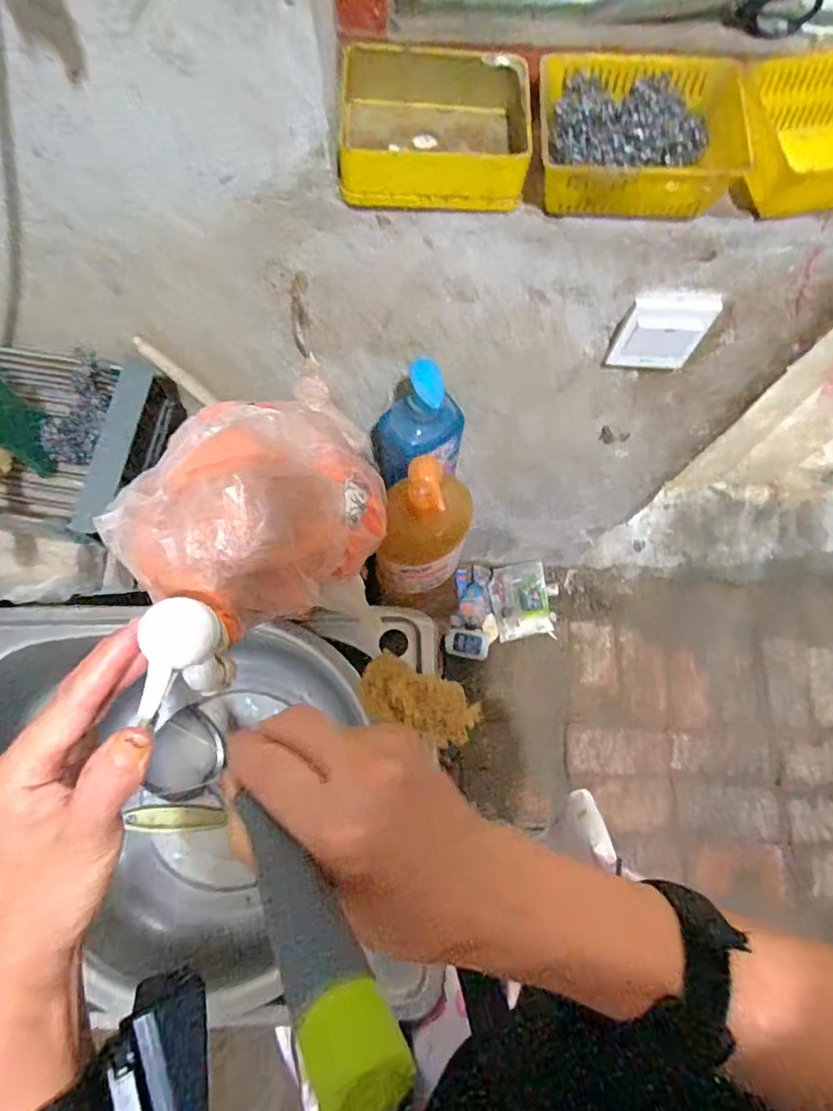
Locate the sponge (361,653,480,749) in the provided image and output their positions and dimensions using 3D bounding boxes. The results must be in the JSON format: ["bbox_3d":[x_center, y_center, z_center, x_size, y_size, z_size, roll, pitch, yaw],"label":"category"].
[{"bbox_3d":[0.004,0.147,0.547,0.121,0.031,0.062,26,72,-7],"label":"sponge"}]

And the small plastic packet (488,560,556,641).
[{"bbox_3d":[0.249,0.107,1.297,0.135,0.010,0.169,-11,84,-4],"label":"small plastic packet"}]

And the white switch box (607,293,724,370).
[{"bbox_3d":[0.261,-0.232,0.574,0.088,0.096,0.017,-1,72,-2],"label":"white switch box"}]

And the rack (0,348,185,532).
[{"bbox_3d":[-0.416,-0.139,0.593,0.260,0.112,0.178,2,71,-1],"label":"rack"}]

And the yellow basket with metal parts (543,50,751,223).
[{"bbox_3d":[0.176,-0.329,0.438,0.170,0.056,0.115,0,71,-1],"label":"yellow basket with metal parts"}]

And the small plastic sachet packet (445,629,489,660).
[{"bbox_3d":[0.119,0.205,1.270,0.100,0.015,0.068,9,72,2],"label":"small plastic sachet packet"}]

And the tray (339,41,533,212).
[{"bbox_3d":[0.014,-0.357,0.451,0.157,0.051,0.131,-1,72,-2],"label":"tray"}]

